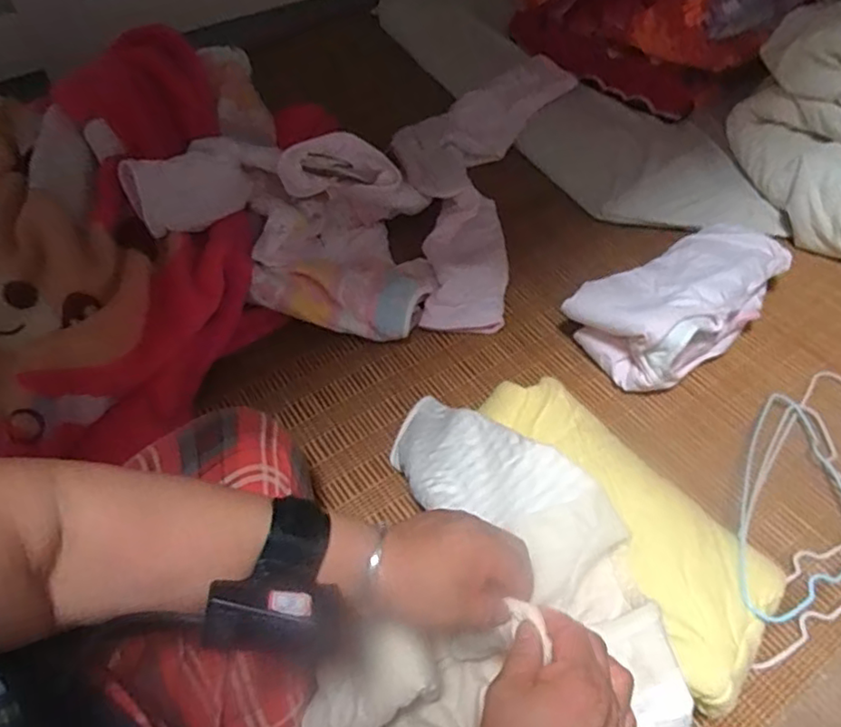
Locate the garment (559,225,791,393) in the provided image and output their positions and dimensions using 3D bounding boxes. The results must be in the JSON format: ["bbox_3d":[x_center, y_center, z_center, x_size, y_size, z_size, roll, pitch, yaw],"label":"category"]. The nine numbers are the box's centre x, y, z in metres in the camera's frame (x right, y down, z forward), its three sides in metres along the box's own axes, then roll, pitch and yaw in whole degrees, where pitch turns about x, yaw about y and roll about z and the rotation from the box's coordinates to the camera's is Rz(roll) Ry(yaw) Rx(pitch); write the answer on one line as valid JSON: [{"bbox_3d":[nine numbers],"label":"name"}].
[{"bbox_3d":[0.307,-0.075,0.715,0.261,0.083,0.124,-26,56,-19],"label":"garment"}]

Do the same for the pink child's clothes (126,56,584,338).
[{"bbox_3d":[-0.027,-0.298,0.858,0.389,0.168,0.595,17,53,13],"label":"pink child's clothes"}]

